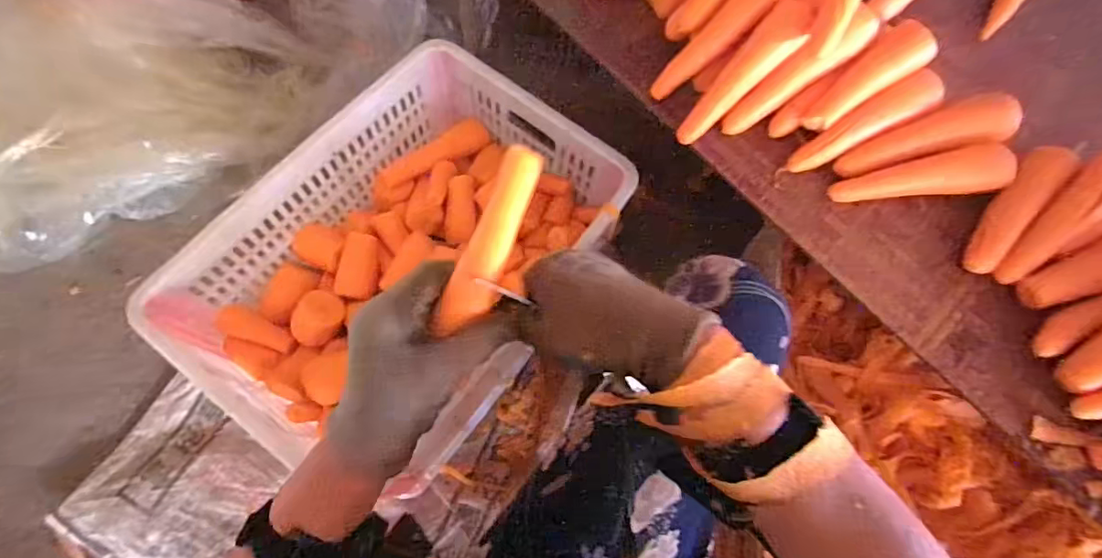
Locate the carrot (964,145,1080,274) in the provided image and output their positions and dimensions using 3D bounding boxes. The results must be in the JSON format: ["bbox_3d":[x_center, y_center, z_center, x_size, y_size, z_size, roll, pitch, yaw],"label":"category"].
[{"bbox_3d":[0.495,-0.077,0.569,0.037,0.032,0.168,37,87,11],"label":"carrot"}]

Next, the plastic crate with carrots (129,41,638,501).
[{"bbox_3d":[-0.180,-0.007,0.747,0.358,0.275,0.500,36,72,11],"label":"plastic crate with carrots"}]

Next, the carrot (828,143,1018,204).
[{"bbox_3d":[0.400,-0.112,0.581,0.191,0.038,0.046,-8,69,8],"label":"carrot"}]

